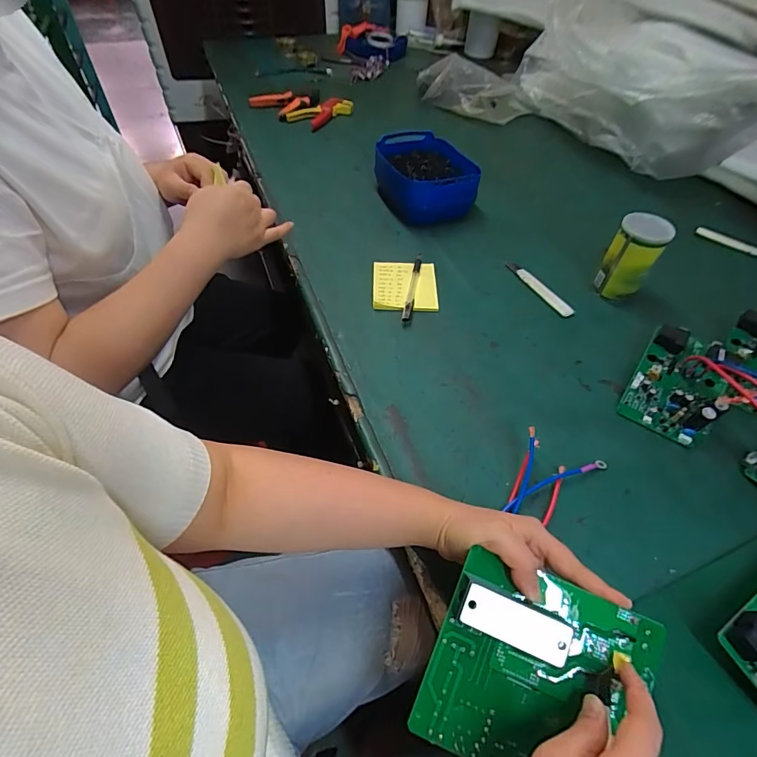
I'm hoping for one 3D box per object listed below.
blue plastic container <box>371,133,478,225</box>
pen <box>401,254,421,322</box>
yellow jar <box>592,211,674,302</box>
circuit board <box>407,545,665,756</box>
[{"bbox_3d":[0.086,-0.384,0.806,0.165,0.084,0.193,-9,51,-9],"label":"blue plastic container"},{"bbox_3d":[0.052,-0.138,0.650,0.013,0.016,0.143,10,51,6],"label":"pen"},{"bbox_3d":[0.364,-0.173,0.619,0.064,0.110,0.056,27,55,19],"label":"yellow jar"},{"bbox_3d":[0.118,0.220,0.309,0.155,0.023,0.136,22,78,5],"label":"circuit board"}]

